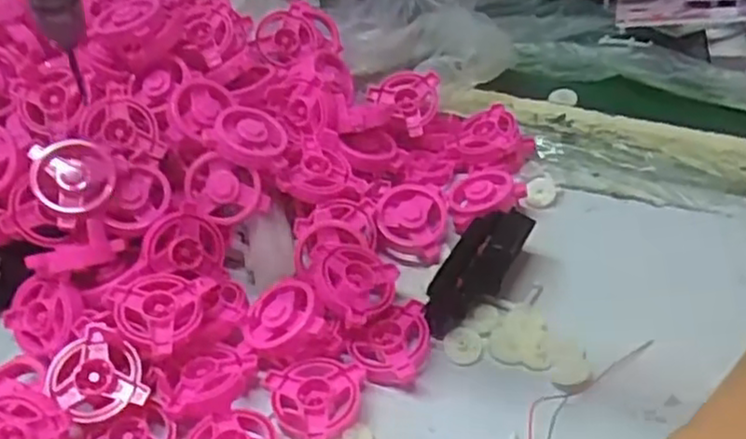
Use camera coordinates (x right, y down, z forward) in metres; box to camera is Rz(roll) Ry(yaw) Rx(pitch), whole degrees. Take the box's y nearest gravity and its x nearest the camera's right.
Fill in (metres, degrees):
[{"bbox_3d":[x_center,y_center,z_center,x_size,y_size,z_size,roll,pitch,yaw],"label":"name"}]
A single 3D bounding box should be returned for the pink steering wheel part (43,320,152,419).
[{"bbox_3d":[-0.147,0.084,0.384,0.052,0.011,0.046,31,57,13],"label":"pink steering wheel part"}]

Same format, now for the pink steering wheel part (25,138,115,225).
[{"bbox_3d":[-0.178,-0.023,0.429,0.047,0.013,0.053,-3,66,-26],"label":"pink steering wheel part"}]

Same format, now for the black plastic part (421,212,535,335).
[{"bbox_3d":[0.063,0.030,0.449,0.040,0.024,0.093,30,73,30],"label":"black plastic part"}]

